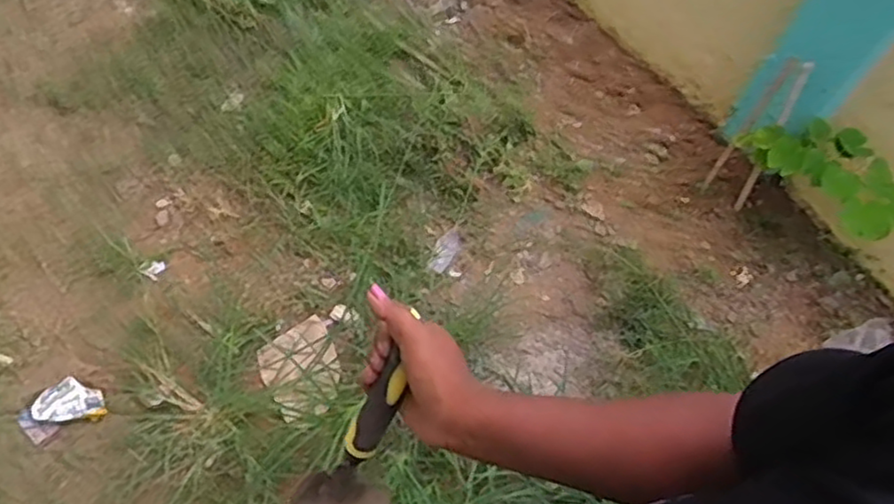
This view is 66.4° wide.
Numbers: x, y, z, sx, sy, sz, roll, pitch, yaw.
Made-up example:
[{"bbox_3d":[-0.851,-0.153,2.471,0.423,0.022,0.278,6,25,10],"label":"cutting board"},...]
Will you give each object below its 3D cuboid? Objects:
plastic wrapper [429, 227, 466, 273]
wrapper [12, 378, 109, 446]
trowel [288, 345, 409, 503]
[{"bbox_3d":[0.000,-0.005,1.475,0.048,0.010,0.112,32,64,13],"label":"plastic wrapper"},{"bbox_3d":[-0.732,0.292,1.297,0.147,0.033,0.108,-21,64,-19],"label":"wrapper"},{"bbox_3d":[-0.081,0.188,0.567,0.068,0.269,0.039,32,31,13],"label":"trowel"}]

